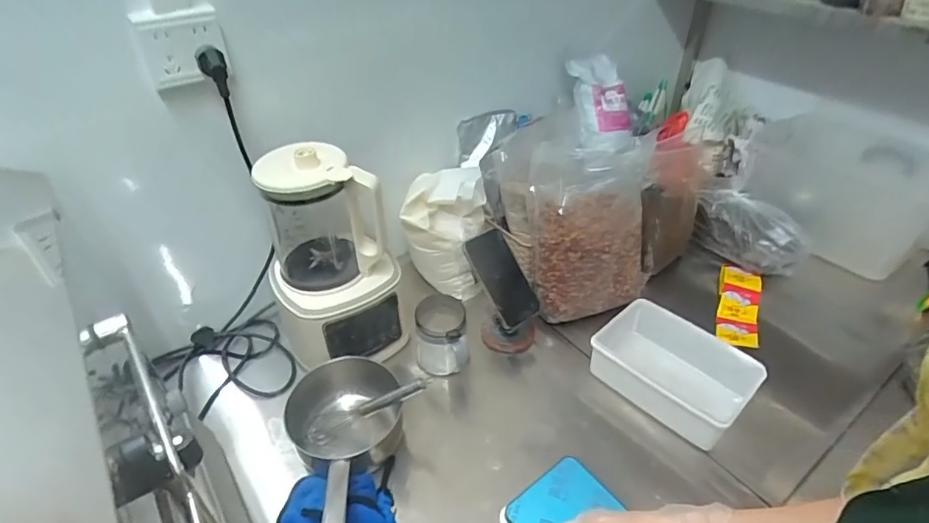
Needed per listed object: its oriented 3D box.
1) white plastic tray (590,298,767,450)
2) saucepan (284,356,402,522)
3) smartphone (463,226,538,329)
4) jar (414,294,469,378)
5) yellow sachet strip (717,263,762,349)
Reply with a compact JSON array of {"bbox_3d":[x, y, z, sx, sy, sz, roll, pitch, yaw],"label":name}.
[{"bbox_3d":[0.313,0.167,0.788,0.139,0.086,0.226,-34,50,-29],"label":"white plastic tray"},{"bbox_3d":[-0.158,0.260,0.654,0.134,0.119,0.297,-5,28,-1],"label":"saucepan"},{"bbox_3d":[0.062,0.027,0.841,0.068,0.157,0.016,-26,2,-12],"label":"smartphone"},{"bbox_3d":[-0.036,0.128,0.823,0.084,0.110,0.099,-1,42,3],"label":"jar"},{"bbox_3d":[0.508,0.077,0.940,0.072,0.034,0.211,14,45,19],"label":"yellow sachet strip"}]

